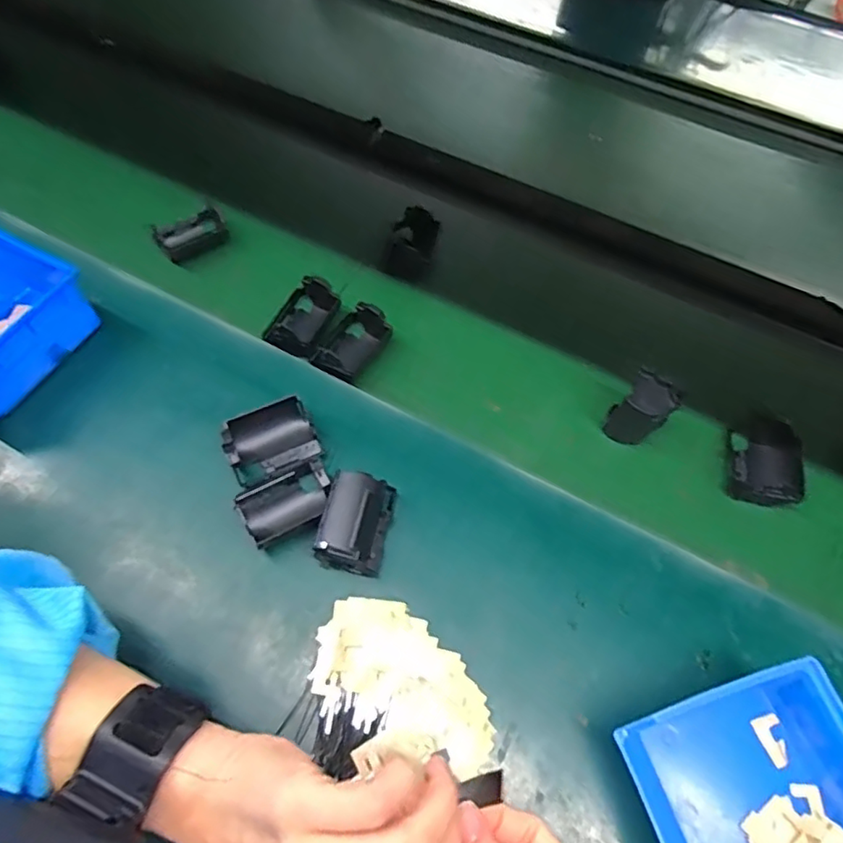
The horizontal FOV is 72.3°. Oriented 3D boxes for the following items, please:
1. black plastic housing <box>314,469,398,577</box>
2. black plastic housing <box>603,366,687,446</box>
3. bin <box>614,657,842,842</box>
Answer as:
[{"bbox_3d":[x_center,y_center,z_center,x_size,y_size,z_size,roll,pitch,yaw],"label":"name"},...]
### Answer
[{"bbox_3d":[-0.048,0.075,0.432,0.045,0.042,0.068,12,60,2],"label":"black plastic housing"},{"bbox_3d":[0.185,-0.006,0.490,0.041,0.072,0.034,37,64,16],"label":"black plastic housing"},{"bbox_3d":[0.207,0.228,0.346,0.144,0.065,0.122,-16,62,-13],"label":"bin"}]

